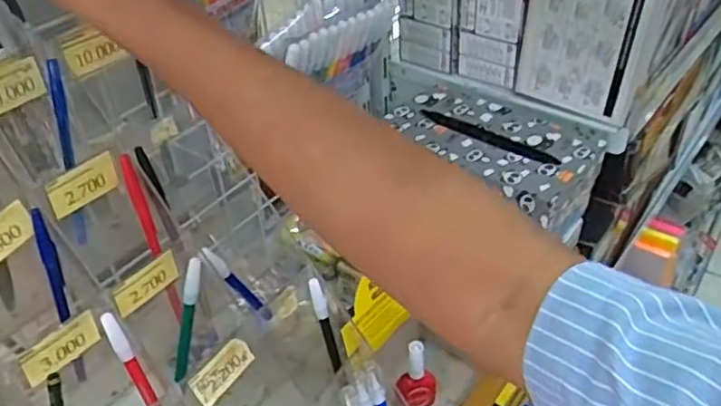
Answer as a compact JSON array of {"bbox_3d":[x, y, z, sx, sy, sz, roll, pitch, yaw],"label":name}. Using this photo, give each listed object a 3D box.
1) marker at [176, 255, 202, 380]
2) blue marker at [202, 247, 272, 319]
[{"bbox_3d":[-0.134,0.091,0.498,0.012,0.104,0.008,20,18,25],"label":"marker"},{"bbox_3d":[-0.100,0.068,0.527,0.010,0.110,0.014,-39,48,-9],"label":"blue marker"}]

